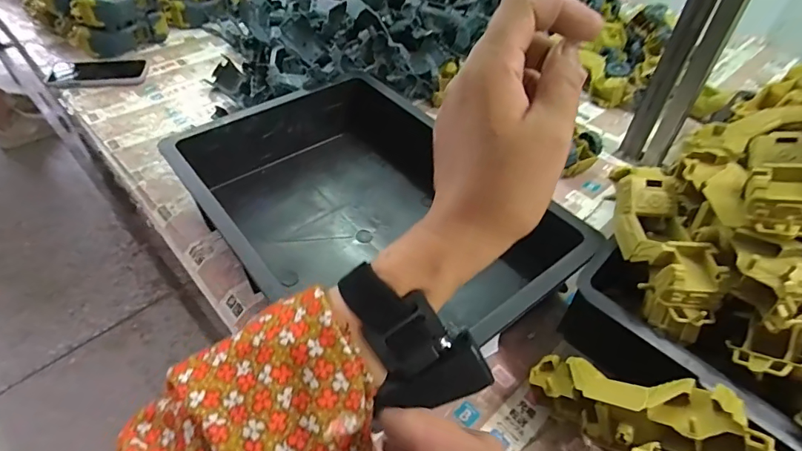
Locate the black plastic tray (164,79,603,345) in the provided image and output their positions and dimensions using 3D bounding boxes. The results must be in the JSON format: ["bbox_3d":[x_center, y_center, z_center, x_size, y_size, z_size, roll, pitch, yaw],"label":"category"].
[{"bbox_3d":[-0.042,-0.014,0.557,0.319,0.106,0.455,-27,55,-24],"label":"black plastic tray"}]

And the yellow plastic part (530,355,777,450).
[{"bbox_3d":[0.193,0.152,0.381,0.176,0.054,0.057,2,38,44],"label":"yellow plastic part"}]

